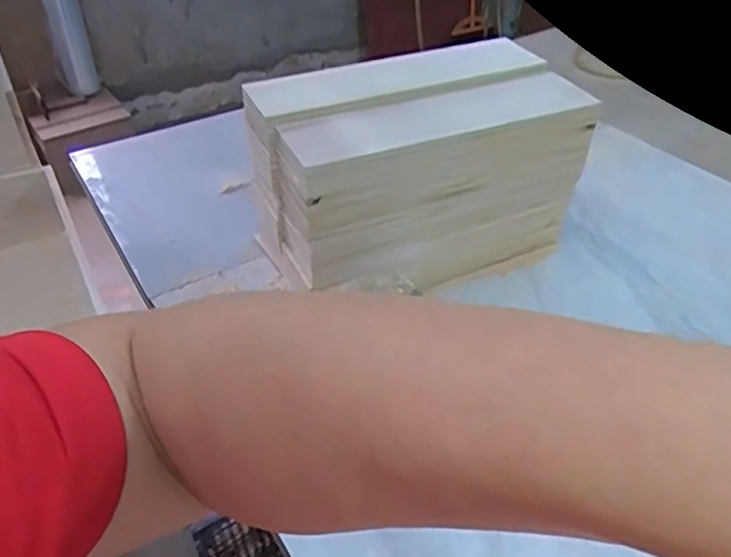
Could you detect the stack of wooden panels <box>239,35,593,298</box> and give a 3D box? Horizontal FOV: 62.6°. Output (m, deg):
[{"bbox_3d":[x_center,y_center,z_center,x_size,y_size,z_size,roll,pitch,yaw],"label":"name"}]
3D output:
[{"bbox_3d":[0.062,-0.118,0.704,0.345,0.217,0.181,-19,44,-20],"label":"stack of wooden panels"}]

